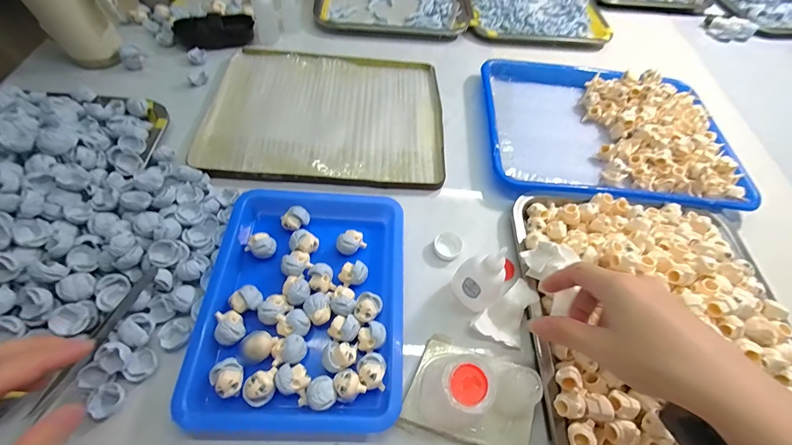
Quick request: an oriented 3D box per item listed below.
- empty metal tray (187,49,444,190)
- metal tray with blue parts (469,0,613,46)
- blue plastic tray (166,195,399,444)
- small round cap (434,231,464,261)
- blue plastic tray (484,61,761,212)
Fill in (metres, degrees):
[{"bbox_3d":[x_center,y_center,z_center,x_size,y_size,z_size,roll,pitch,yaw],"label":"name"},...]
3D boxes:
[{"bbox_3d":[-0.091,-0.152,0.456,0.300,0.012,0.244,3,60,-4],"label":"empty metal tray"},{"bbox_3d":[0.260,-0.468,0.680,0.248,0.024,0.334,2,59,-2],"label":"metal tray with blue parts"},{"bbox_3d":[-0.081,0.065,0.313,0.169,0.027,0.221,3,60,-4],"label":"blue plastic tray"},{"bbox_3d":[0.056,0.025,0.363,0.029,0.008,0.029,3,60,-4],"label":"small round cap"},{"bbox_3d":[0.285,-0.137,0.462,0.316,0.026,0.248,4,58,0],"label":"blue plastic tray"}]

